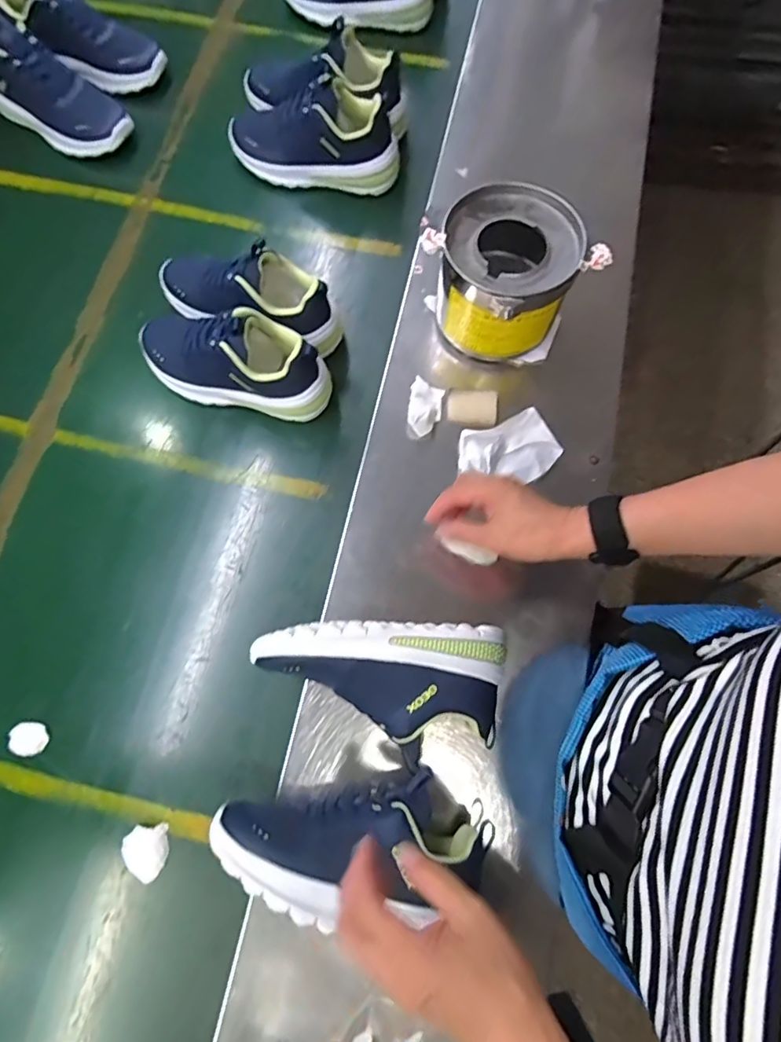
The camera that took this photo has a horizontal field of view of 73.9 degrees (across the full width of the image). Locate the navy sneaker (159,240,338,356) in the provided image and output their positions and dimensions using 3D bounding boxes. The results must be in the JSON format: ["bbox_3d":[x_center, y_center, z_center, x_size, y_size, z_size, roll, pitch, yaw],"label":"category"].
[{"bbox_3d":[-0.167,-0.270,0.600,0.223,0.102,0.103,11,74,3],"label":"navy sneaker"}]

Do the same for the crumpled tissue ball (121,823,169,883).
[{"bbox_3d":[-0.228,0.310,0.487,0.038,0.020,0.044,-9,74,-3],"label":"crumpled tissue ball"}]

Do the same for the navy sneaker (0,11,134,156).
[{"bbox_3d":[-0.437,-0.553,0.663,0.187,0.109,0.080,32,76,8],"label":"navy sneaker"}]

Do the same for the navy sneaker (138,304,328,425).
[{"bbox_3d":[-0.178,-0.180,0.568,0.215,0.095,0.081,17,74,4],"label":"navy sneaker"}]

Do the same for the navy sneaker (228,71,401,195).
[{"bbox_3d":[-0.100,-0.492,0.660,0.222,0.103,0.085,16,74,4],"label":"navy sneaker"}]

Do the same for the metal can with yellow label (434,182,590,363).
[{"bbox_3d":[0.120,-0.261,0.576,0.138,0.130,0.148,0,74,-1],"label":"metal can with yellow label"}]

